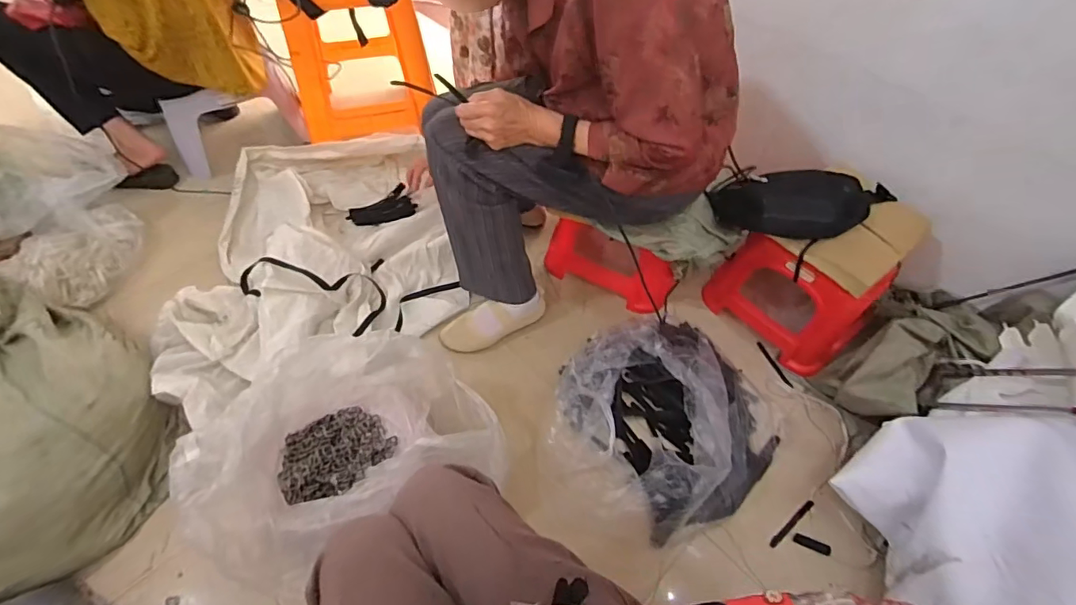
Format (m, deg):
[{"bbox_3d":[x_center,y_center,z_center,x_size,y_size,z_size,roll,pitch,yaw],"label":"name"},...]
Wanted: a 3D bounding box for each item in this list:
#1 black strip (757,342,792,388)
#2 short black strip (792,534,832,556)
[{"bbox_3d":[0.536,0.142,1.128,0.014,0.011,0.118,-25,73,-19],"label":"black strip"},{"bbox_3d":[0.507,0.448,0.919,0.067,0.006,0.021,18,56,9],"label":"short black strip"}]

